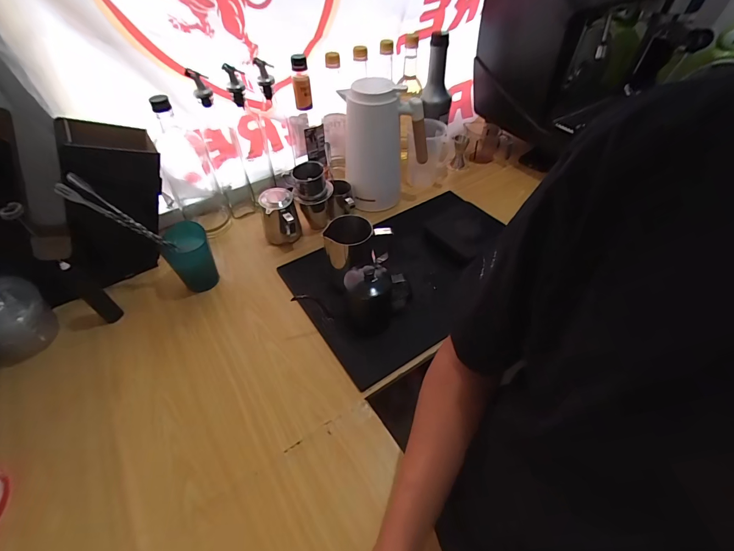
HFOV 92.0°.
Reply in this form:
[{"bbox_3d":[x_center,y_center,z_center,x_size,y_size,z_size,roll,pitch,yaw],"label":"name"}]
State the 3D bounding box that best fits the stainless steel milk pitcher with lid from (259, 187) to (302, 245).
[{"bbox_3d":[-0.170,-0.110,0.705,0.067,0.096,0.074,-8,48,-7],"label":"stainless steel milk pitcher with lid"}]

